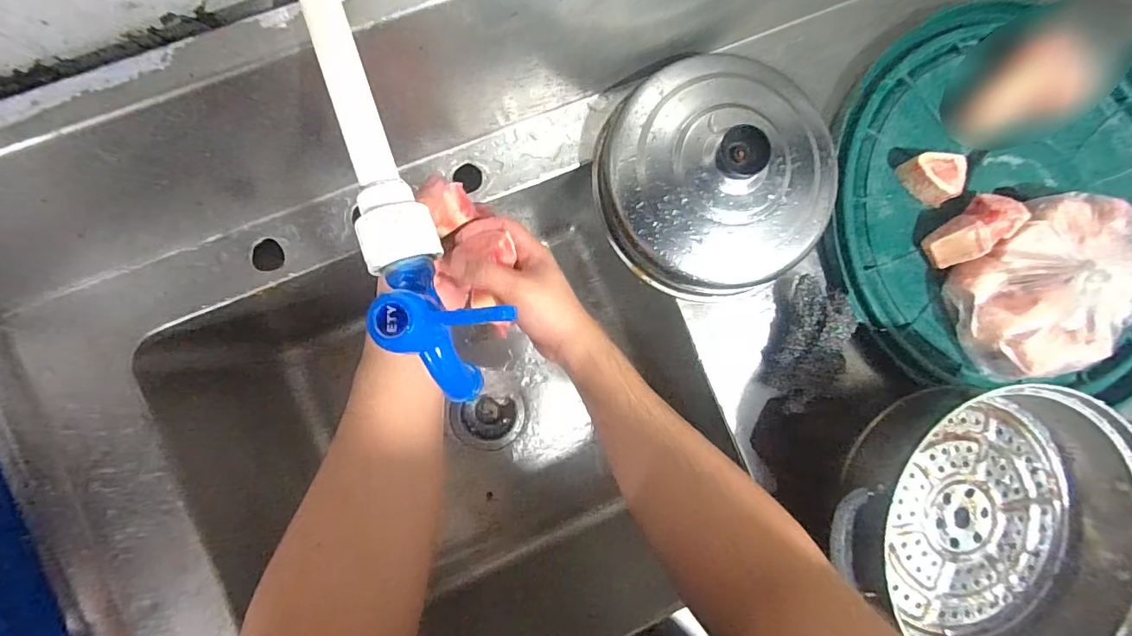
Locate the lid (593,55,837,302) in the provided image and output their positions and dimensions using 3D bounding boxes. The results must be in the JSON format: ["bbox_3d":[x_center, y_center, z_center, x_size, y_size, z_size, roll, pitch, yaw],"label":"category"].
[{"bbox_3d":[0.139,-0.134,0.452,0.204,0.068,0.214,0,86,-5],"label":"lid"}]

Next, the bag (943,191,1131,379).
[{"bbox_3d":[0.485,-0.026,0.482,0.206,0.056,0.160,-34,90,-6],"label":"bag"}]

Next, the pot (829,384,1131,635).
[{"bbox_3d":[0.371,0.170,0.402,0.231,0.072,0.234,44,84,-1],"label":"pot"}]

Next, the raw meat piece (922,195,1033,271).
[{"bbox_3d":[0.406,-0.087,0.480,0.084,0.040,0.046,-39,90,-6],"label":"raw meat piece"}]

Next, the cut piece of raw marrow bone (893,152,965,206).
[{"bbox_3d":[0.374,-0.143,0.490,0.043,0.030,0.053,-27,89,-6],"label":"cut piece of raw marrow bone"}]

